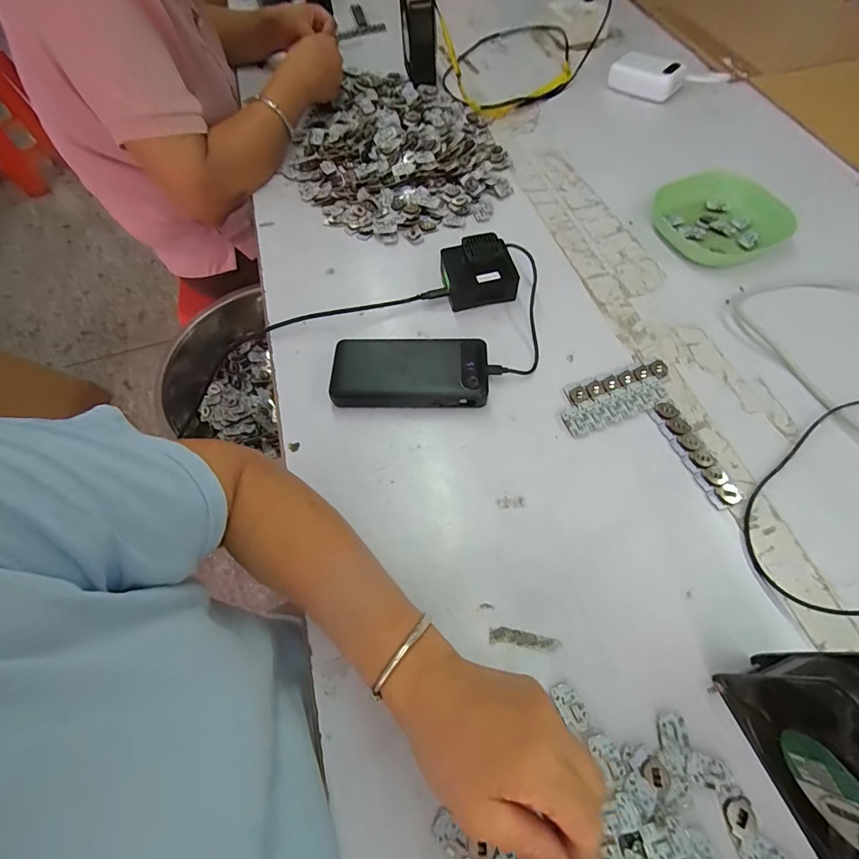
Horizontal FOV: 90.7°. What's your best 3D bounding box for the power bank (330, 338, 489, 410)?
[{"bbox_3d":[-0.019,-0.057,0.429,0.152,0.027,0.070,1,61,3],"label":"power bank"}]

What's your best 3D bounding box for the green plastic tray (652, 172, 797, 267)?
[{"bbox_3d":[0.353,-0.264,0.524,0.120,0.032,0.139,-18,62,-7],"label":"green plastic tray"}]

